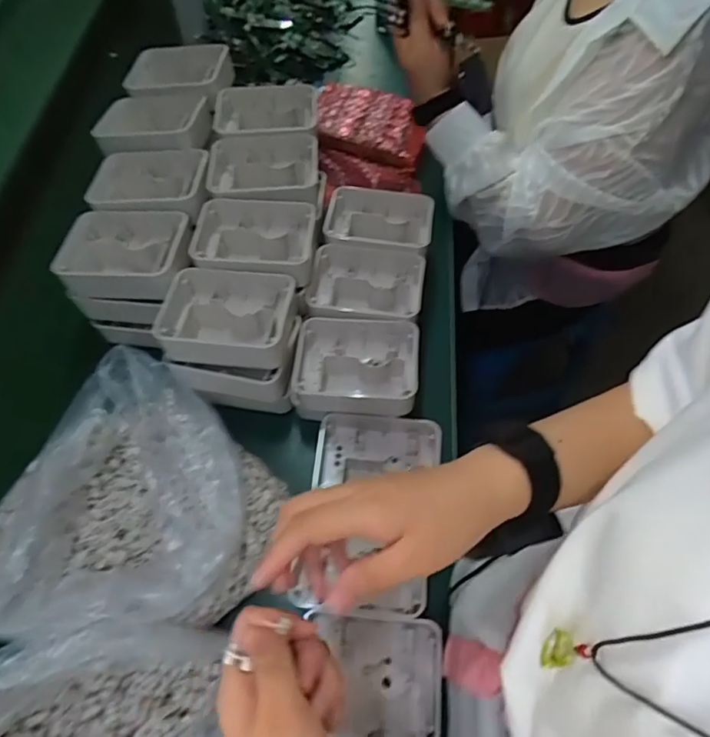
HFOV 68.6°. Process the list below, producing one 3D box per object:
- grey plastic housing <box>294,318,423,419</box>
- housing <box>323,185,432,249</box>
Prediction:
[{"bbox_3d":[0.001,-0.001,0.569,0.134,0.046,0.101,3,62,2],"label":"grey plastic housing"},{"bbox_3d":[0.030,-0.181,0.663,0.134,0.042,0.098,7,63,4],"label":"housing"}]

